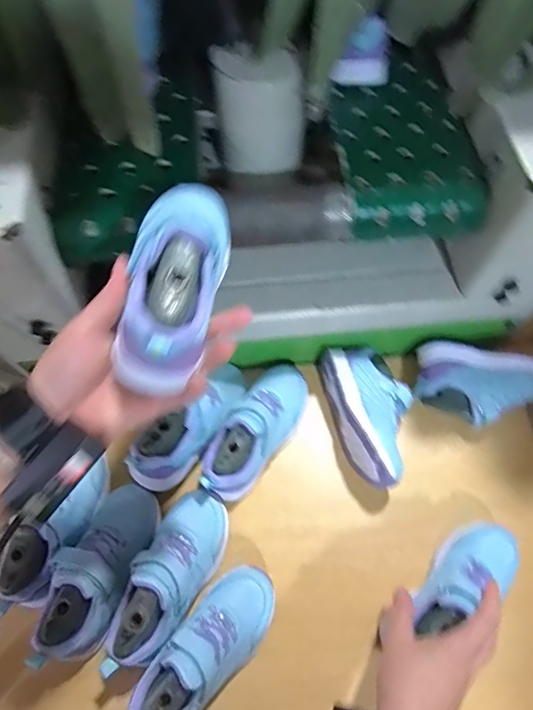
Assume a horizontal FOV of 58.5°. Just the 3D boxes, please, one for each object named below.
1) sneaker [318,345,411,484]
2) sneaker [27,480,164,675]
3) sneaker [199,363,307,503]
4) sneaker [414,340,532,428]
[{"bbox_3d":[0.129,0.070,0.580,0.090,0.068,0.170,-11,67,-6],"label":"sneaker"},{"bbox_3d":[-0.176,0.227,0.501,0.072,0.086,0.182,20,55,7],"label":"sneaker"},{"bbox_3d":[-0.012,0.085,0.568,0.071,0.077,0.183,33,70,13],"label":"sneaker"},{"bbox_3d":[0.280,0.043,0.597,0.178,0.066,0.086,13,67,5],"label":"sneaker"}]

